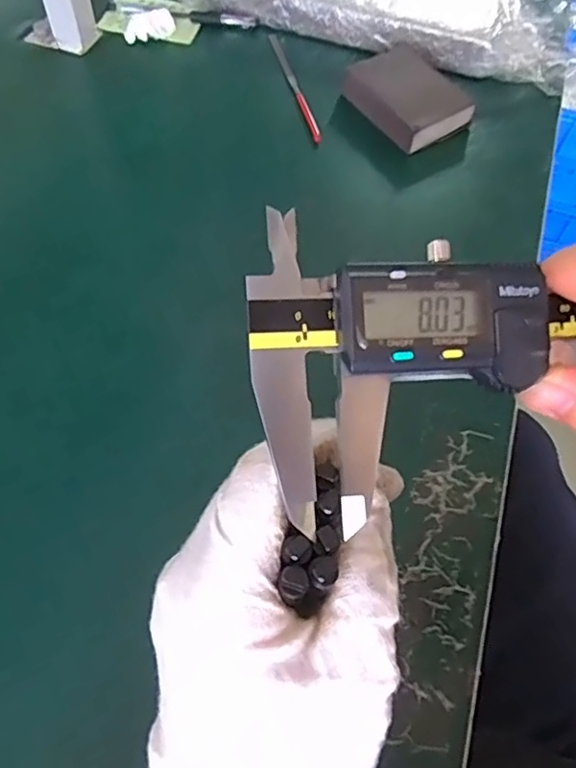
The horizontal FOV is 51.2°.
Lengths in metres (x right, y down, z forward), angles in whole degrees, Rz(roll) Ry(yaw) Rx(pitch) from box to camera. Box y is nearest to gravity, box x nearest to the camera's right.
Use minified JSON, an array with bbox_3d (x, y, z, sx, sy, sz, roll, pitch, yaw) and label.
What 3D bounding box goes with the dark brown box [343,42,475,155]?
[{"bbox_3d":[0.101,-0.246,0.516,0.065,0.033,0.099,-32,67,-19],"label":"dark brown box"}]

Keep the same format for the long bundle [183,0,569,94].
[{"bbox_3d":[0.085,-0.367,0.574,0.366,0.047,0.104,19,60,7],"label":"long bundle"}]

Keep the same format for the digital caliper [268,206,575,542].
[{"bbox_3d":[0.122,0.001,0.183,0.259,0.011,0.079,2,92,-13],"label":"digital caliper"}]

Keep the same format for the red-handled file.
[{"bbox_3d":[0.005,-0.272,0.539,0.008,0.007,0.152,-13,61,-12],"label":"red-handled file"}]

